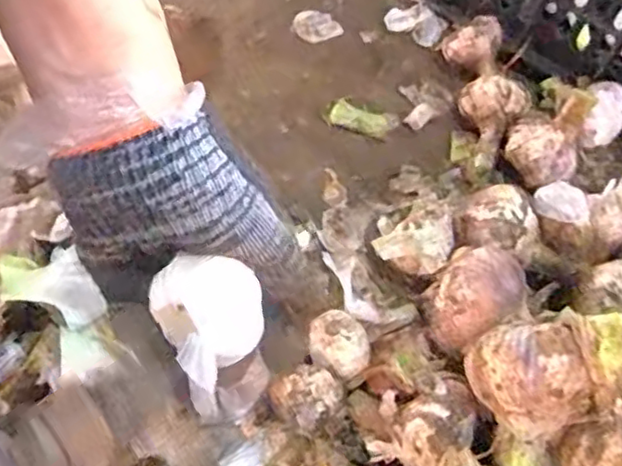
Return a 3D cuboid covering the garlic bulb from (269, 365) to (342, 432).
[{"bbox_3d":[-0.003,0.103,0.401,0.038,0.031,0.035,1,61,-2],"label":"garlic bulb"}]

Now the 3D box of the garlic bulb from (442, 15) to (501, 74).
[{"bbox_3d":[0.134,-0.159,0.549,0.042,0.037,0.031,16,62,6],"label":"garlic bulb"}]

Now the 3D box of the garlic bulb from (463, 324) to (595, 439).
[{"bbox_3d":[0.112,0.074,0.337,0.043,0.039,0.055,-16,63,-11],"label":"garlic bulb"}]

